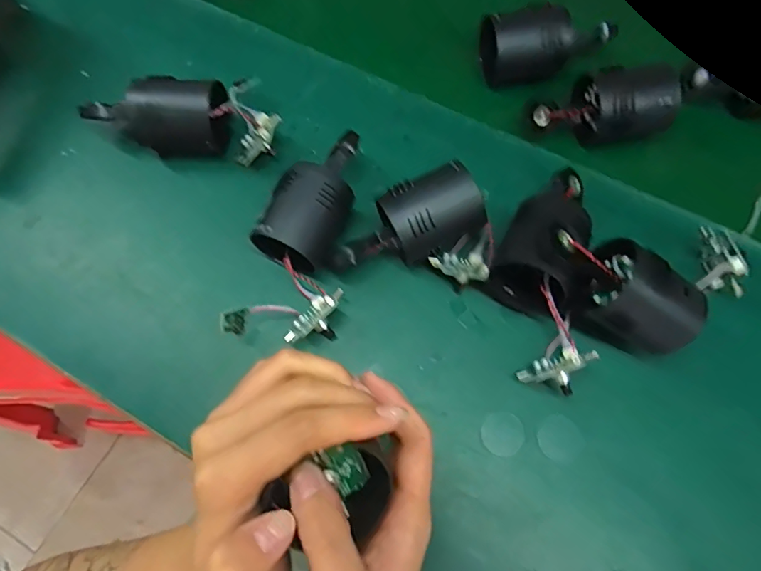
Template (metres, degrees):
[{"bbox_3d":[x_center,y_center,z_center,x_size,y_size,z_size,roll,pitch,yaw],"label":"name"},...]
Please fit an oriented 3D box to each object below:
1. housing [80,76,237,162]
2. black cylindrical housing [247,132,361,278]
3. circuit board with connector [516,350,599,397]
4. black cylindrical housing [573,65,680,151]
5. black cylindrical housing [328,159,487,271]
[{"bbox_3d":[-0.180,-0.136,0.402,0.116,0.055,0.052,10,68,3],"label":"housing"},{"bbox_3d":[-0.045,-0.066,0.375,0.051,0.053,0.116,27,70,10],"label":"black cylindrical housing"},{"bbox_3d":[0.122,0.061,0.337,0.054,0.028,0.027,-19,69,-7],"label":"circuit board with connector"},{"bbox_3d":[0.202,-0.146,0.411,0.075,0.056,0.046,-3,68,-1],"label":"black cylindrical housing"},{"bbox_3d":[0.016,-0.040,0.361,0.113,0.057,0.050,-22,70,-9],"label":"black cylindrical housing"}]

